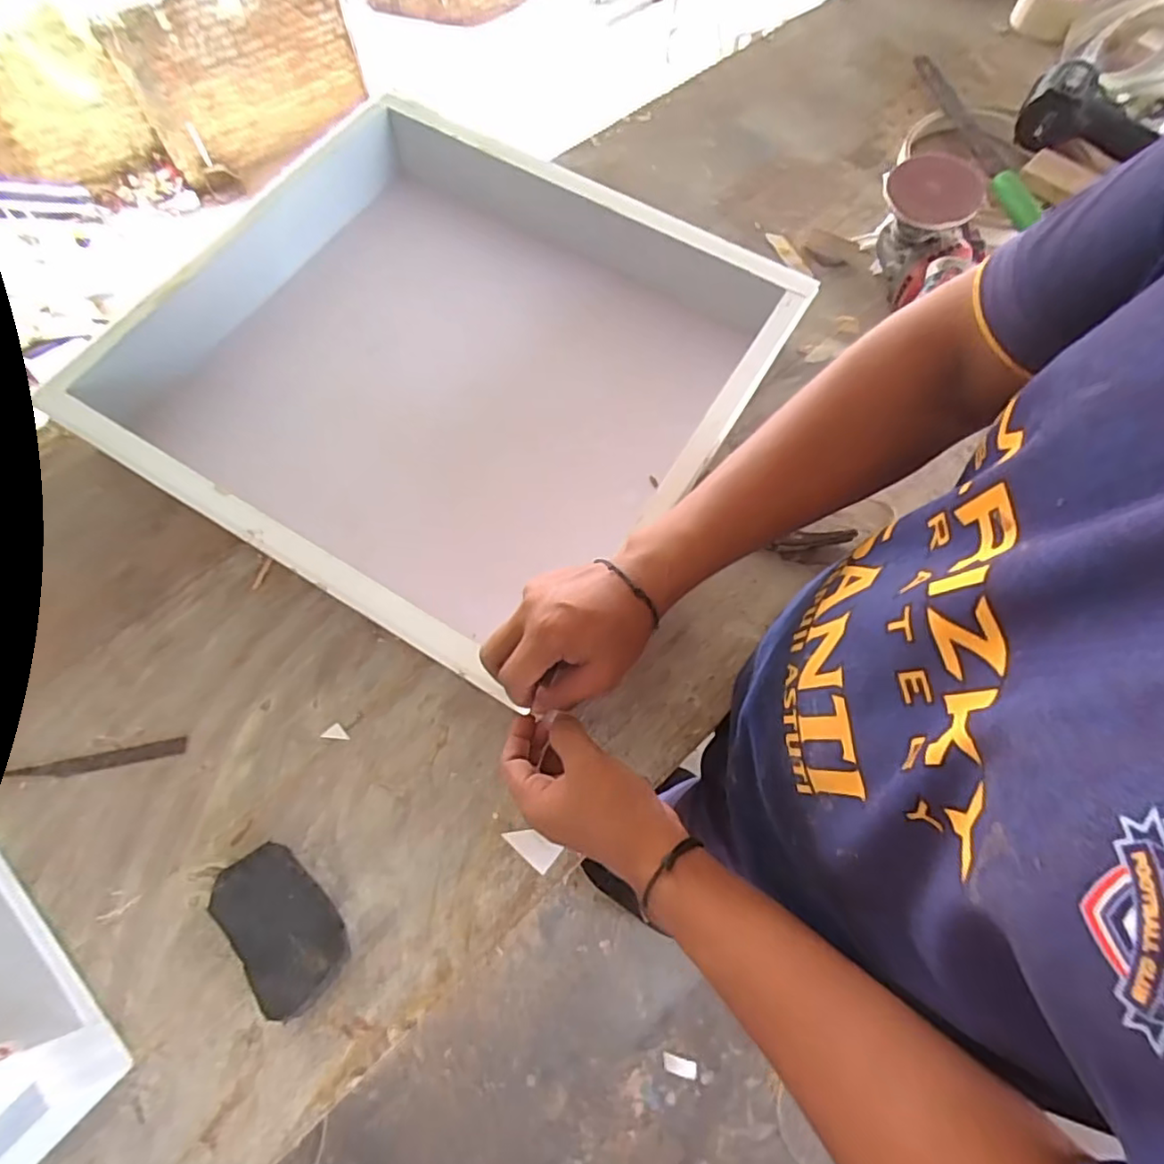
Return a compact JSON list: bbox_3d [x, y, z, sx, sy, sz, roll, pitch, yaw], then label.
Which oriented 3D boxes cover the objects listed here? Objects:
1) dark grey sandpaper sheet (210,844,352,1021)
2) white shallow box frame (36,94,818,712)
[{"bbox_3d":[-0.212,0.241,0.427,0.063,0.023,0.106,-38,73,-14],"label":"dark grey sandpaper sheet"},{"bbox_3d":[-0.108,-0.197,0.543,0.473,0.133,0.464,29,71,11],"label":"white shallow box frame"}]

